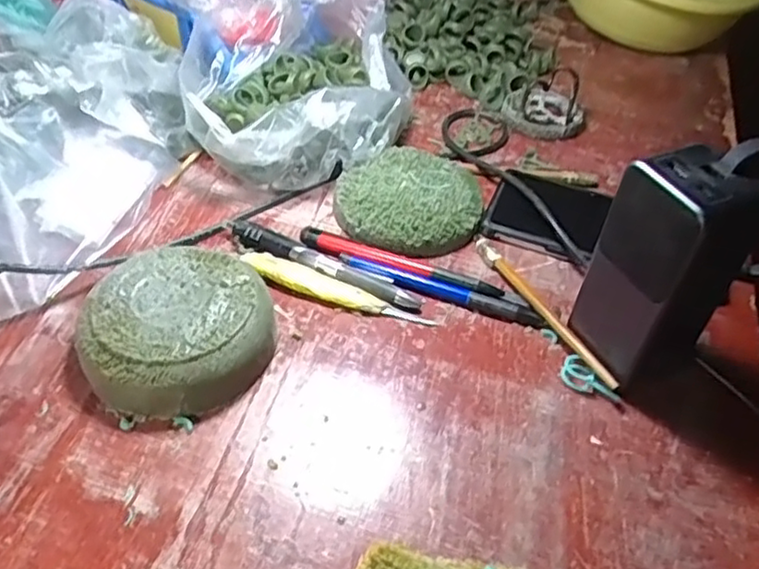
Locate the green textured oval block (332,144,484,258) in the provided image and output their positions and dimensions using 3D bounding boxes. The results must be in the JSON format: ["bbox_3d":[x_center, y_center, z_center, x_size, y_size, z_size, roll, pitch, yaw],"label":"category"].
[{"bbox_3d":[0.022,-0.062,0.480,0.101,0.022,0.099,22,47,17],"label":"green textured oval block"}]

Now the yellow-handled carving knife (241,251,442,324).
[{"bbox_3d":[-0.029,0.004,0.422,0.129,0.010,0.016,19,46,13],"label":"yellow-handled carving knife"}]

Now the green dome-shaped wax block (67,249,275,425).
[{"bbox_3d":[-0.113,0.026,0.374,0.094,0.037,0.098,24,48,18],"label":"green dome-shaped wax block"}]

